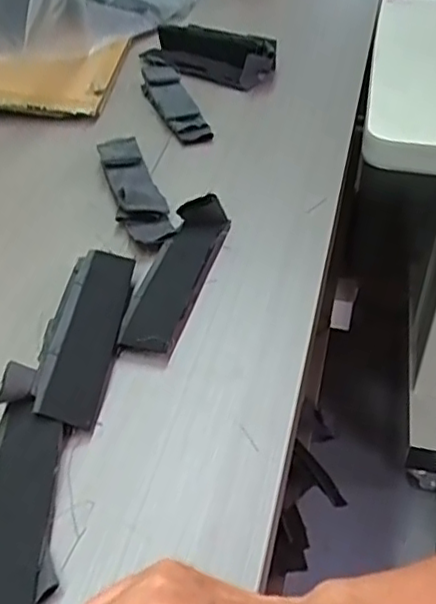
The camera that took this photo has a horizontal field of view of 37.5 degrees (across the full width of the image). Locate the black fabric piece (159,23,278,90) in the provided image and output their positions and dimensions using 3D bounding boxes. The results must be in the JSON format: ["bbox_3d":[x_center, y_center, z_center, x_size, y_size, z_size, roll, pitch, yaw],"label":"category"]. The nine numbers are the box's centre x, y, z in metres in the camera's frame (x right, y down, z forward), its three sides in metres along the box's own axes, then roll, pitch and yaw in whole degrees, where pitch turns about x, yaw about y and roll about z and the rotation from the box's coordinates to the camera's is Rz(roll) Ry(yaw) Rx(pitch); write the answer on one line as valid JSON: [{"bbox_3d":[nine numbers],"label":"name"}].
[{"bbox_3d":[-0.023,-0.369,0.945,0.211,0.044,0.101,28,48,28],"label":"black fabric piece"}]

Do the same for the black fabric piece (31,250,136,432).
[{"bbox_3d":[-0.105,0.022,0.512,0.050,0.029,0.179,2,41,2],"label":"black fabric piece"}]

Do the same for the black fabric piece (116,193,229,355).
[{"bbox_3d":[-0.037,-0.030,0.565,0.052,0.037,0.182,11,43,12],"label":"black fabric piece"}]

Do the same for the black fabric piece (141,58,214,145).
[{"bbox_3d":[-0.068,-0.277,0.859,0.051,0.022,0.261,-11,43,-13],"label":"black fabric piece"}]

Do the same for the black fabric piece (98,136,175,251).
[{"bbox_3d":[-0.088,-0.119,0.676,0.050,0.023,0.200,-10,42,-11],"label":"black fabric piece"}]

